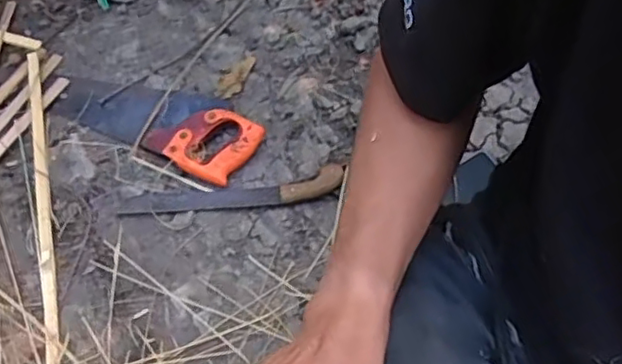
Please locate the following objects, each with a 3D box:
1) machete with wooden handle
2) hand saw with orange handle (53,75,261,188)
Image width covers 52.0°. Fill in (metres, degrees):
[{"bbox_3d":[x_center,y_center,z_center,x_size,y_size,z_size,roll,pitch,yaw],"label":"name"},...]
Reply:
[{"bbox_3d":[-0.114,0.017,0.903,0.321,0.035,0.047,-7,62,-3],"label":"machete with wooden handle"},{"bbox_3d":[-0.231,-0.107,0.970,0.324,0.021,0.124,25,63,13],"label":"hand saw with orange handle"}]

